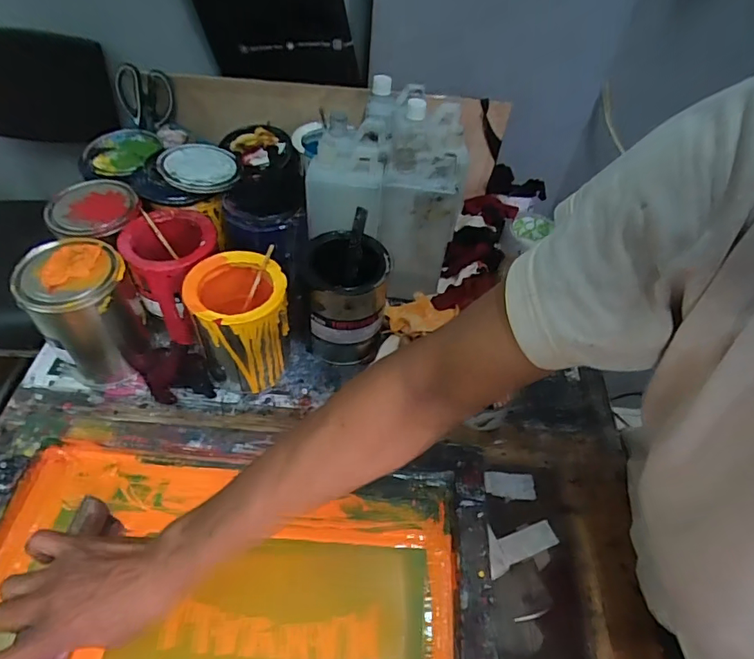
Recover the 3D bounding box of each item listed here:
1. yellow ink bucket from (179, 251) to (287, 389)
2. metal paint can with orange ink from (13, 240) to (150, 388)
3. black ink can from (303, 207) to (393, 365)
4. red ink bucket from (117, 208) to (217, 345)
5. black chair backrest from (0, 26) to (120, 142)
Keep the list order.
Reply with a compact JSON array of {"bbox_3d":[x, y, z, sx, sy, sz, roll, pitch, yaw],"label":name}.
[{"bbox_3d":[-0.163,-0.006,0.591,0.109,0.147,0.110,-4,51,-8],"label":"yellow ink bucket"},{"bbox_3d":[-0.342,-0.021,0.573,0.102,0.159,0.101,2,50,-3],"label":"metal paint can with orange ink"},{"bbox_3d":[-0.041,-0.043,0.630,0.100,0.149,0.117,-3,51,-8],"label":"black ink can"},{"bbox_3d":[-0.256,-0.070,0.626,0.106,0.135,0.114,-25,57,-23],"label":"red ink bucket"},{"bbox_3d":[-0.635,-0.434,0.865,0.297,0.184,0.028,-4,51,-8],"label":"black chair backrest"}]

